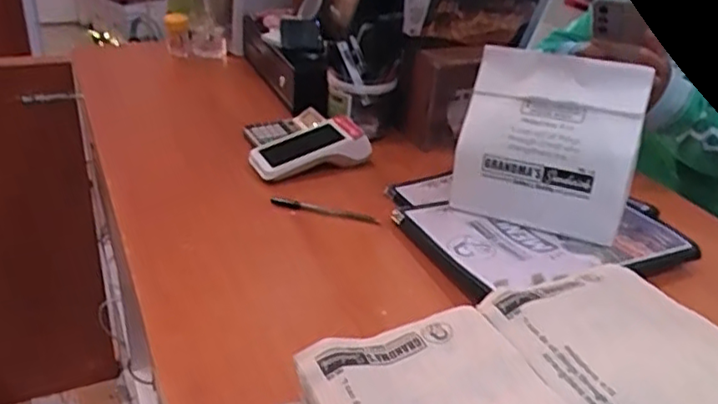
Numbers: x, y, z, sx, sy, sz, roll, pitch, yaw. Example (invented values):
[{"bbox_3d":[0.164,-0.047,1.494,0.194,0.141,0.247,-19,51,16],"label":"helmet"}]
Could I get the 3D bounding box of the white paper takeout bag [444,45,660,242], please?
[{"bbox_3d":[0.234,-0.076,0.801,0.206,0.214,0.030,14,4,20],"label":"white paper takeout bag"}]

